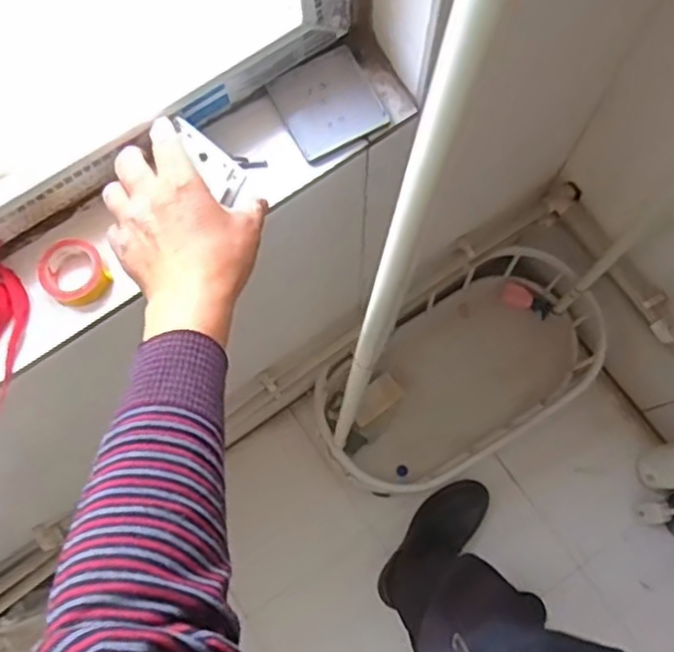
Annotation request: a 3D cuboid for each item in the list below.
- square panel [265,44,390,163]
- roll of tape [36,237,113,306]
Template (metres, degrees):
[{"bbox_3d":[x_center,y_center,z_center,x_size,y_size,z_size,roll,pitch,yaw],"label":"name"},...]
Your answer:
[{"bbox_3d":[-0.009,-0.209,0.636,0.086,0.008,0.093,-26,77,-7],"label":"square panel"},{"bbox_3d":[-0.227,-0.047,0.587,0.053,0.025,0.055,0,75,0],"label":"roll of tape"}]

